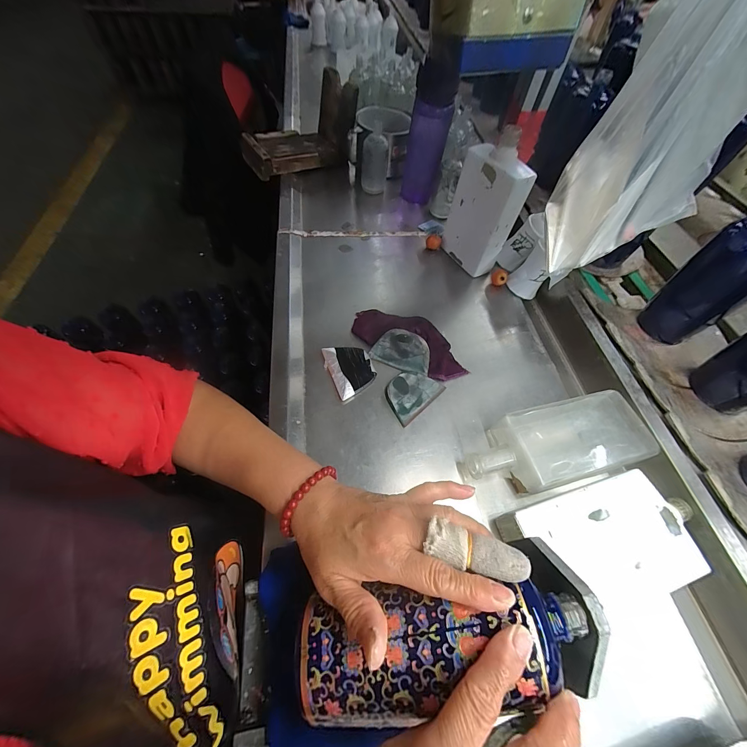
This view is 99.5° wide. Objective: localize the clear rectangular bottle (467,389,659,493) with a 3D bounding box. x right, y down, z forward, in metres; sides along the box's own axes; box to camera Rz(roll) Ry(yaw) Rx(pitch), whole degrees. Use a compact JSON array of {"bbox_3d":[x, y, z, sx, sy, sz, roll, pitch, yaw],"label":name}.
[{"bbox_3d":[0.220,0.086,0.384,0.223,0.052,0.089,-11,58,-11],"label":"clear rectangular bottle"}]

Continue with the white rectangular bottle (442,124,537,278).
[{"bbox_3d":[0.178,-0.268,0.525,0.052,0.193,0.108,-23,61,-18],"label":"white rectangular bottle"}]

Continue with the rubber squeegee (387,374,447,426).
[{"bbox_3d":[0.050,0.025,0.431,0.080,0.010,0.058,-38,67,-25],"label":"rubber squeegee"}]

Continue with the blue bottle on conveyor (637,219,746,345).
[{"bbox_3d":[0.460,-0.122,0.426,0.065,0.174,0.062,8,58,4],"label":"blue bottle on conveyor"}]

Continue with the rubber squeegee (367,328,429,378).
[{"bbox_3d":[0.043,-0.034,0.453,0.083,0.006,0.055,23,89,11],"label":"rubber squeegee"}]

